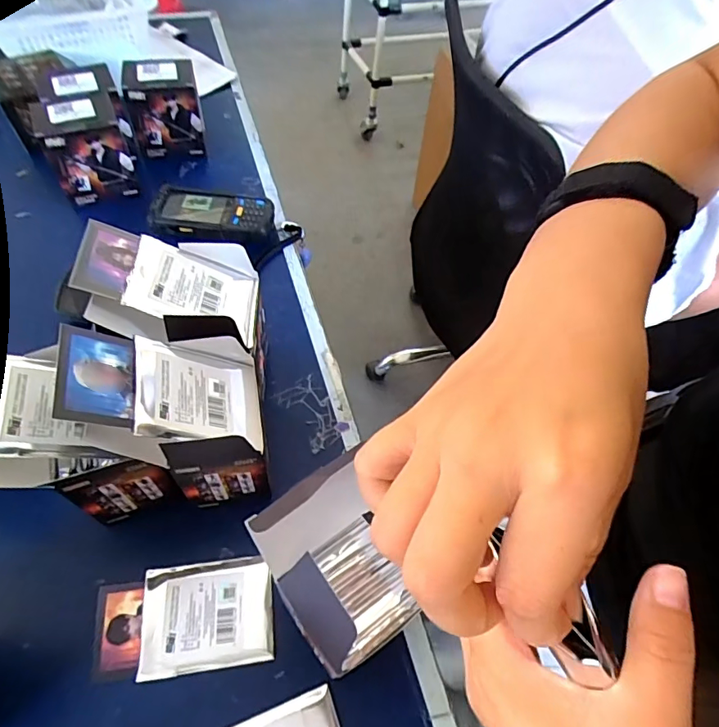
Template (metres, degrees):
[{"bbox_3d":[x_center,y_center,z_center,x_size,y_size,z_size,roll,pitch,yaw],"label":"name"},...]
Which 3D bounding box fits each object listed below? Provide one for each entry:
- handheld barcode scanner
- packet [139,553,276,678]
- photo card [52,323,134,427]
[{"bbox_3d":[-0.193,-0.193,0.637,0.158,0.035,0.074,11,56,1],"label":"handheld barcode scanner"},{"bbox_3d":[-0.125,0.207,0.398,0.102,0.006,0.079,-5,57,-8],"label":"packet"},{"bbox_3d":[-0.174,0.007,0.319,0.046,0.004,0.069,16,49,-44],"label":"photo card"}]

